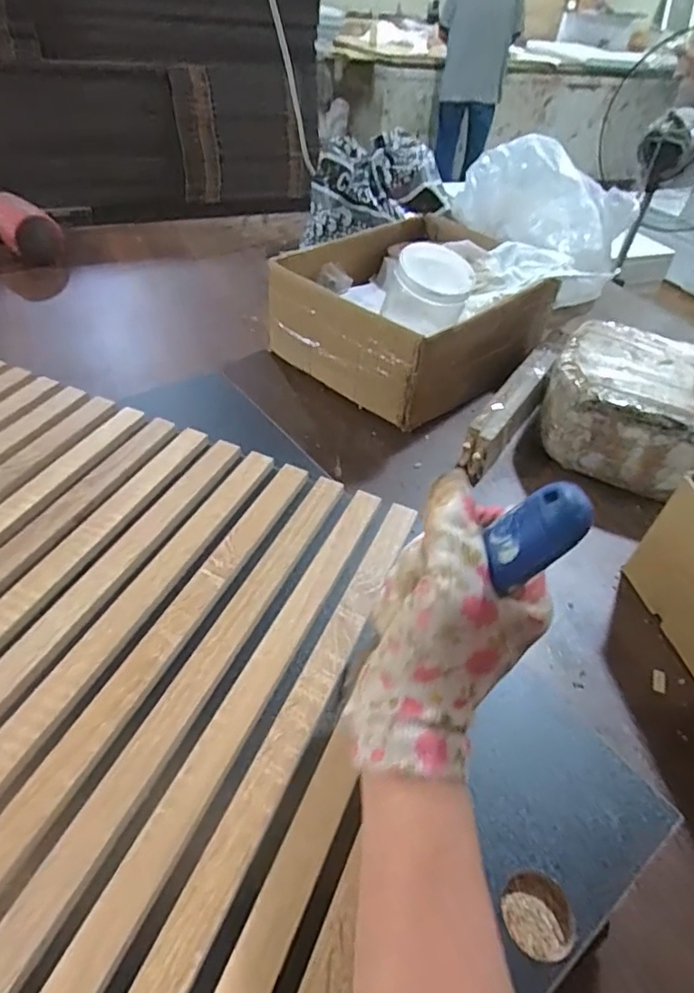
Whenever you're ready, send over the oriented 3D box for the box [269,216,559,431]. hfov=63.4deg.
[{"bbox_3d":[0.091,-0.245,0.756,0.272,0.124,0.305,33,51,25],"label":"box"}]

